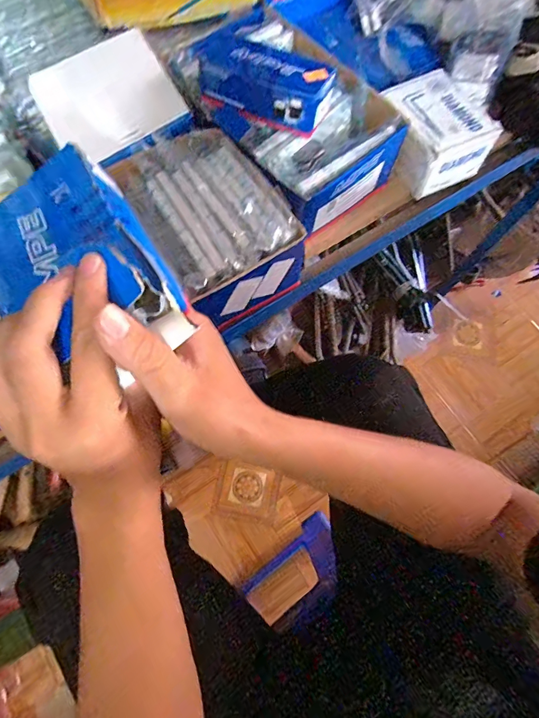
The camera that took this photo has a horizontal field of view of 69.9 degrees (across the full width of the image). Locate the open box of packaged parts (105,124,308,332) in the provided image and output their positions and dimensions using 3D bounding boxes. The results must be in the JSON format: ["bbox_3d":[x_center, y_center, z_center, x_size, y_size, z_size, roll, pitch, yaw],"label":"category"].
[{"bbox_3d":[-0.057,-0.123,0.363,0.127,0.054,0.180,-34,76,-11],"label":"open box of packaged parts"}]

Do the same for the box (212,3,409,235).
[{"bbox_3d":[0.019,-0.247,0.404,0.145,0.062,0.212,-37,76,-12],"label":"box"}]

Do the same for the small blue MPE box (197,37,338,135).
[{"bbox_3d":[-0.003,-0.256,0.357,0.115,0.038,0.059,28,74,8],"label":"small blue MPE box"}]

